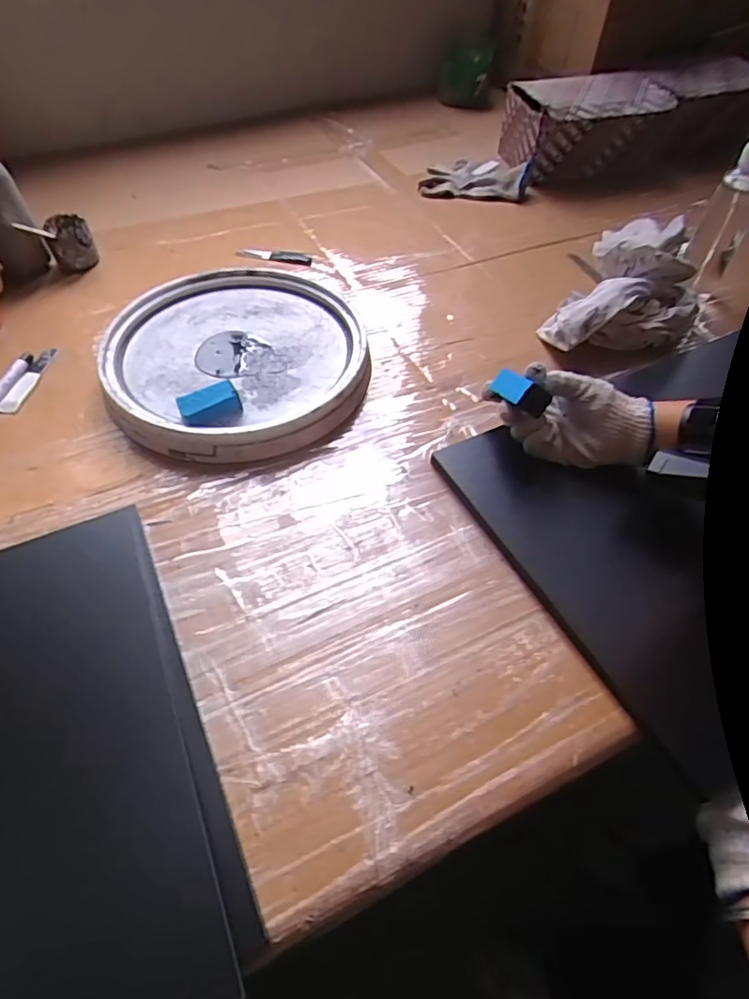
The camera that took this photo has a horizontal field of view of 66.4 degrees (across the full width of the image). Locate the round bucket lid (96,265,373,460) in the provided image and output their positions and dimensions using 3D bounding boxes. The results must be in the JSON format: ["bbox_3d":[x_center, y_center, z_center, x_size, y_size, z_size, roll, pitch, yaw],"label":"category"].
[{"bbox_3d":[-0.155,-0.172,0.657,0.283,0.044,0.304,1,52,-1],"label":"round bucket lid"}]

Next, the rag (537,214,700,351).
[{"bbox_3d":[0.313,-0.251,0.699,0.149,0.093,0.223,28,56,19],"label":"rag"}]

